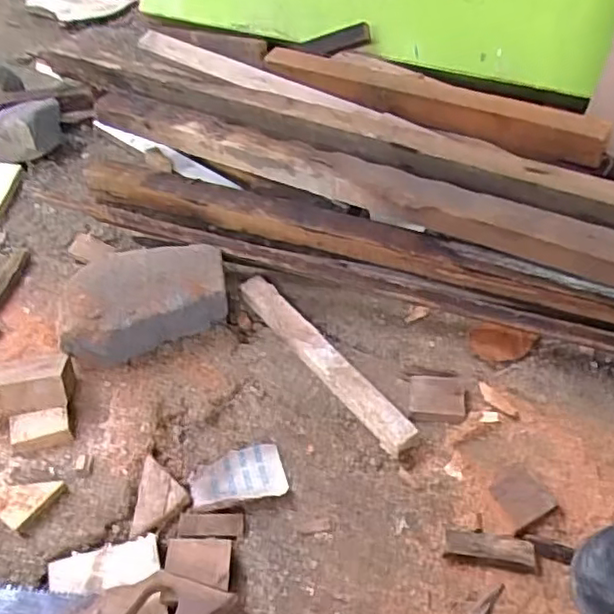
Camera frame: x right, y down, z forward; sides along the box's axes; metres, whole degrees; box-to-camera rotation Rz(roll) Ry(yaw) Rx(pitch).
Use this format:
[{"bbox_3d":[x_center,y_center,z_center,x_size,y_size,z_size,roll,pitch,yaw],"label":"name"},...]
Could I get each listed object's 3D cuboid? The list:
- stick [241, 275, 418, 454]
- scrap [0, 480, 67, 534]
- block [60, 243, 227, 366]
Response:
[{"bbox_3d":[0.017,0.059,0.762,0.034,0.038,0.292,-28,53,-24],"label":"stick"},{"bbox_3d":[-0.290,0.187,0.656,0.064,0.020,0.059,26,52,23],"label":"scrap"},{"bbox_3d":[-0.199,-0.006,0.800,0.207,0.078,0.126,-17,49,-15],"label":"block"}]

